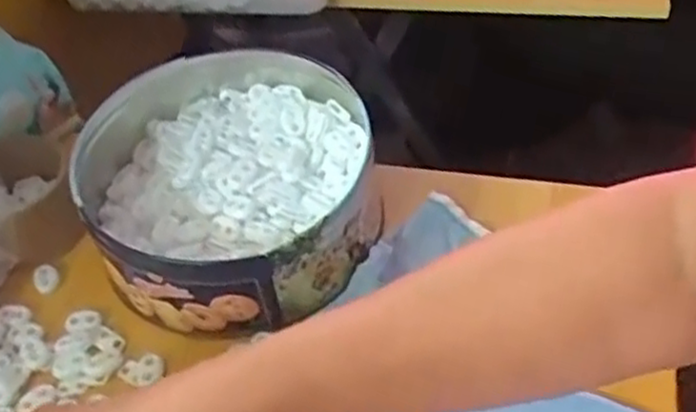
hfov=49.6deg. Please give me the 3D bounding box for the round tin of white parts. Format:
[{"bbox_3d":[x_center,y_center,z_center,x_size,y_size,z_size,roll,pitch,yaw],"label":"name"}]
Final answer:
[{"bbox_3d":[-0.080,-0.027,0.496,0.180,0.066,0.225,-23,54,-15],"label":"round tin of white parts"}]

